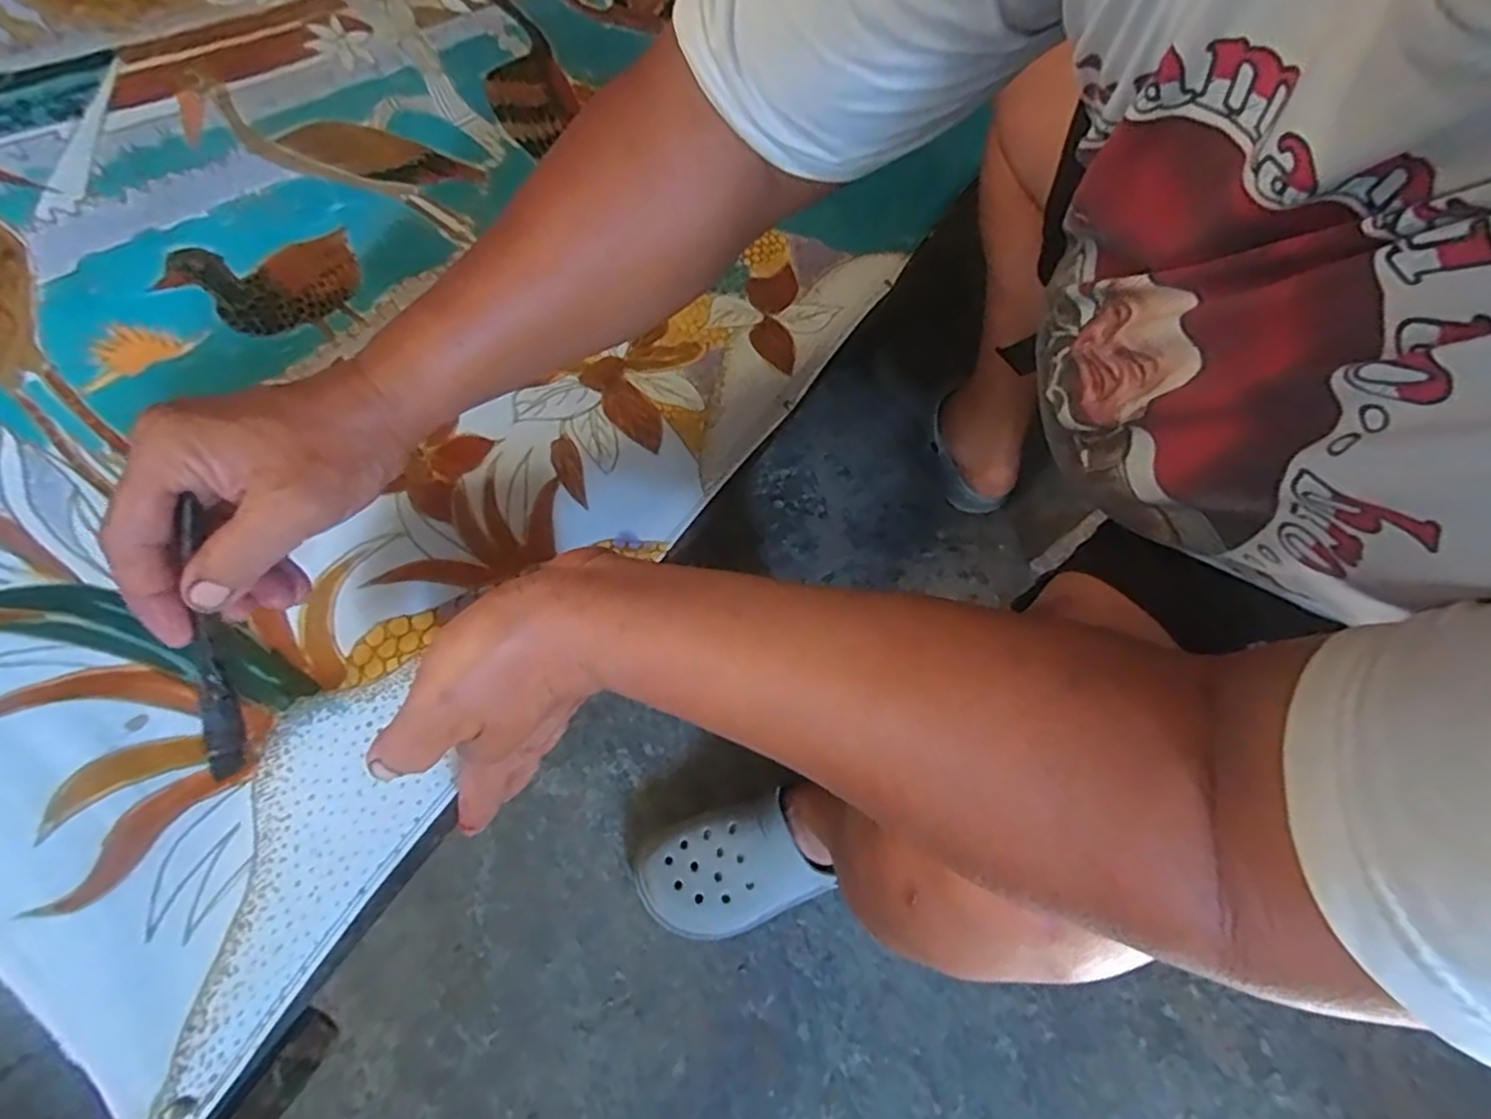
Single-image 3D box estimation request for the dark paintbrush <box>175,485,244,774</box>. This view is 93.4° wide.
[{"bbox_3d":[-0.245,0.042,0.322,0.011,0.140,0.014,9,21,3],"label":"dark paintbrush"}]

